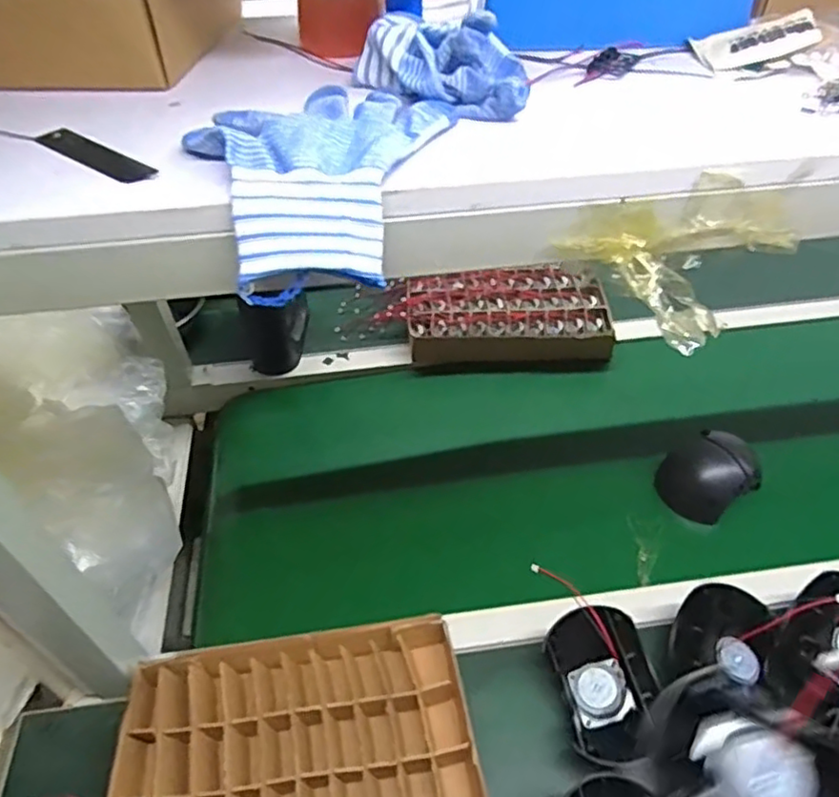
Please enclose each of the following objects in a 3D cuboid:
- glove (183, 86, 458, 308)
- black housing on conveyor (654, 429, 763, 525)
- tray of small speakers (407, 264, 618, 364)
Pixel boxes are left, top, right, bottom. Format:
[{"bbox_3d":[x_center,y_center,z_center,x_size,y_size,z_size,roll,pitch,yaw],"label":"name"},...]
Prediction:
[{"bbox_3d":[-0.059,-0.129,0.371,0.117,0.050,0.158,14,49,14],"label":"glove"},{"bbox_3d":[0.357,0.095,0.799,0.117,0.063,0.088,-26,51,-21],"label":"black housing on conveyor"},{"bbox_3d":[0.137,-0.128,1.025,0.299,0.071,0.168,-1,47,1],"label":"tray of small speakers"}]

